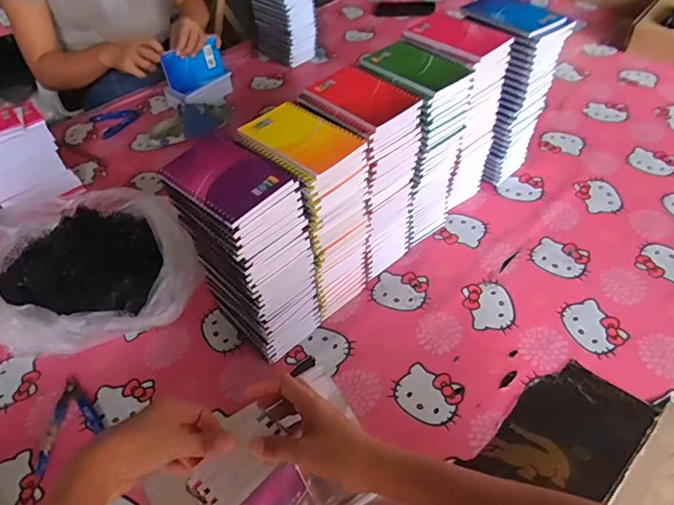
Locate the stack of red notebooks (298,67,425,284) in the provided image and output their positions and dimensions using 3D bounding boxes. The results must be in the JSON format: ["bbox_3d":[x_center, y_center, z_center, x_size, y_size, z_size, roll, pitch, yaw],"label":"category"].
[{"bbox_3d":[0.042,-0.102,0.671,0.100,0.271,0.128,-31,53,-20],"label":"stack of red notebooks"}]

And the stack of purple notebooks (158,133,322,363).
[{"bbox_3d":[-0.106,0.007,0.591,0.097,0.287,0.131,-38,56,-25],"label":"stack of purple notebooks"}]

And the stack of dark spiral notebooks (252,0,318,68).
[{"bbox_3d":[-0.130,-0.592,1.132,0.105,0.240,0.147,-36,55,-23],"label":"stack of dark spiral notebooks"}]

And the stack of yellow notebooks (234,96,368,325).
[{"bbox_3d":[-0.031,-0.041,0.623,0.122,0.273,0.101,33,59,29],"label":"stack of yellow notebooks"}]

